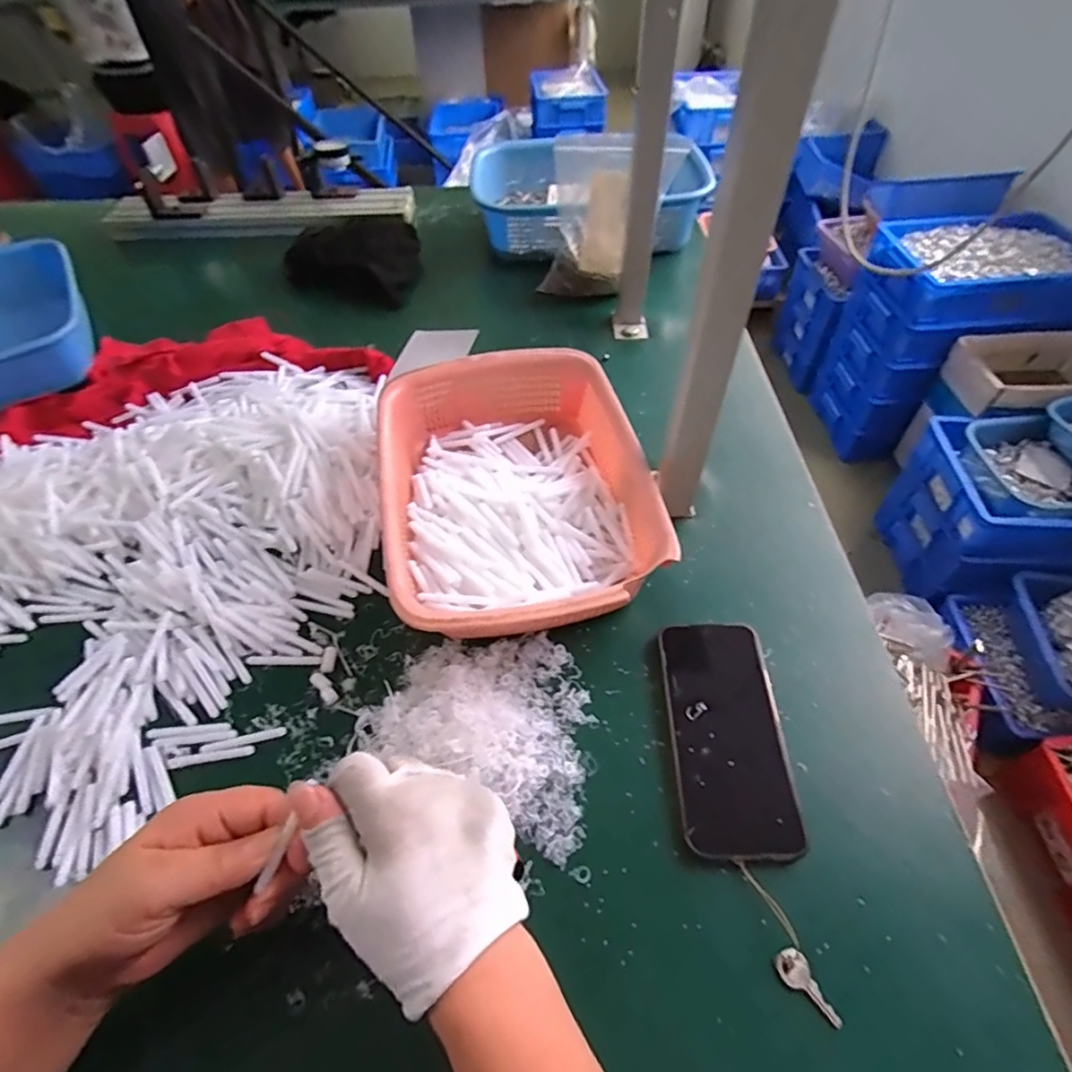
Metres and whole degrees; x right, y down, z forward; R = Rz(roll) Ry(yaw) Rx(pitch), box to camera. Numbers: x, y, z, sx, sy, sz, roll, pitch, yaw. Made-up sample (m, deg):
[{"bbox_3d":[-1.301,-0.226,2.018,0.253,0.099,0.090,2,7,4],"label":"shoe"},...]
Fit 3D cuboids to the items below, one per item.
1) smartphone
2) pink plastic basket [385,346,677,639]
[{"bbox_3d":[0.132,0.136,0.403,0.076,0.012,0.163,1,52,3],"label":"smartphone"},{"bbox_3d":[-0.019,-0.039,0.503,0.215,0.081,0.287,-10,52,-6],"label":"pink plastic basket"}]

